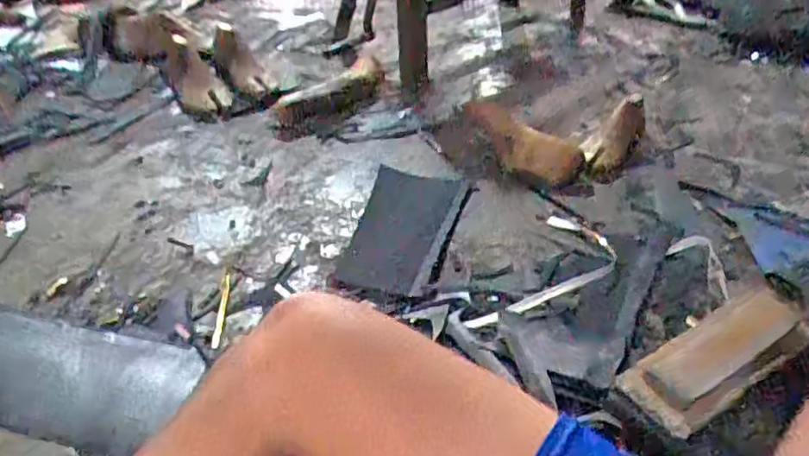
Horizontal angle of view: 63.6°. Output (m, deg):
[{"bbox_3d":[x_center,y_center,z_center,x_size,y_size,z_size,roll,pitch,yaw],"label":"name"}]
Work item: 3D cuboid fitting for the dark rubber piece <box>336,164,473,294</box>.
[{"bbox_3d":[-0.002,-0.001,0.970,0.144,0.038,0.302,12,38,12],"label":"dark rubber piece"}]

